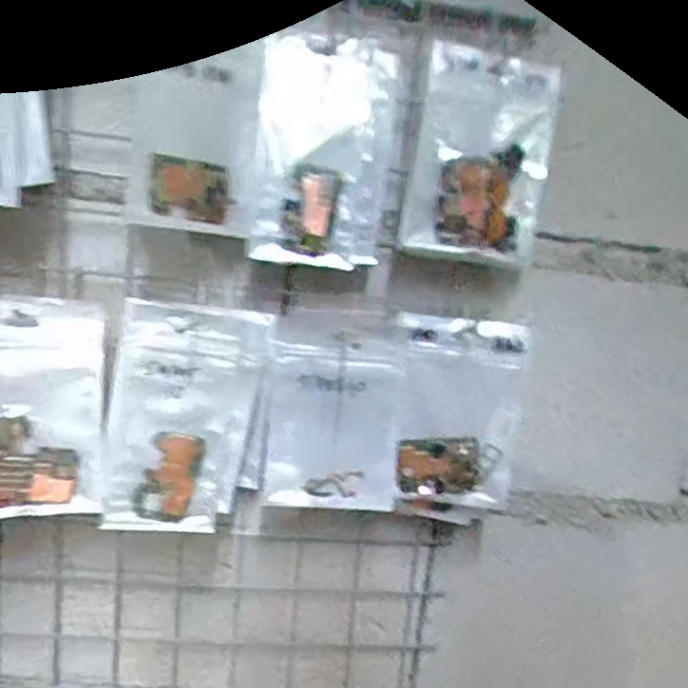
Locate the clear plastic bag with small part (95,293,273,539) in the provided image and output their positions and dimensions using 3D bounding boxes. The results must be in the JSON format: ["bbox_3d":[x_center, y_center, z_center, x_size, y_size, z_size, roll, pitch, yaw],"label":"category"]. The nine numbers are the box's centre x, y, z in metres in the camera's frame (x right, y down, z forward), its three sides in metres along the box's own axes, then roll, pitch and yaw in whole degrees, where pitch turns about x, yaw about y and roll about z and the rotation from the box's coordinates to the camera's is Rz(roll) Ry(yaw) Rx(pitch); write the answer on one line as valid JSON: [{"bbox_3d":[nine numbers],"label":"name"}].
[{"bbox_3d":[-0.123,0.057,0.476,0.108,0.165,0.037,0,12,-32],"label":"clear plastic bag with small part"}]

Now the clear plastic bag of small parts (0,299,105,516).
[{"bbox_3d":[-0.229,0.046,0.441,0.110,0.149,0.014,4,11,-17],"label":"clear plastic bag of small parts"}]

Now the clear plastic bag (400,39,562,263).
[{"bbox_3d":[0.107,-0.146,0.483,0.105,0.145,0.028,6,11,-5],"label":"clear plastic bag"}]

